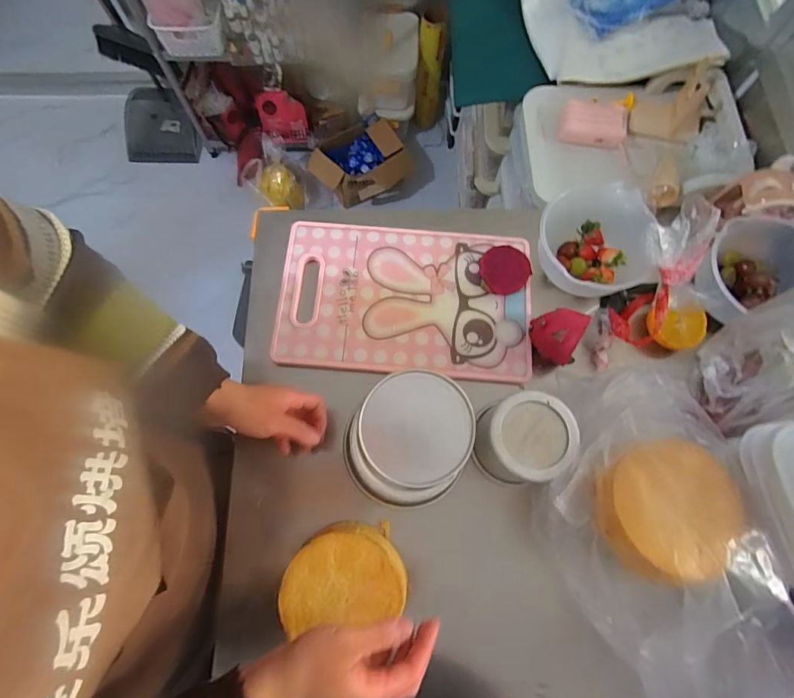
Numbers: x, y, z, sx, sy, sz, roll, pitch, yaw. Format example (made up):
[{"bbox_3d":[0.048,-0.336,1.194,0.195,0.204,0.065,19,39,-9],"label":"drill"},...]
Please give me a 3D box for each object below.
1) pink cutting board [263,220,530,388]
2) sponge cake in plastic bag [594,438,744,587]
[{"bbox_3d":[0.012,-0.074,0.614,0.356,0.011,0.223,4,73,1],"label":"pink cutting board"},{"bbox_3d":[0.276,0.164,0.431,0.148,0.042,0.131,-40,77,-12],"label":"sponge cake in plastic bag"}]

